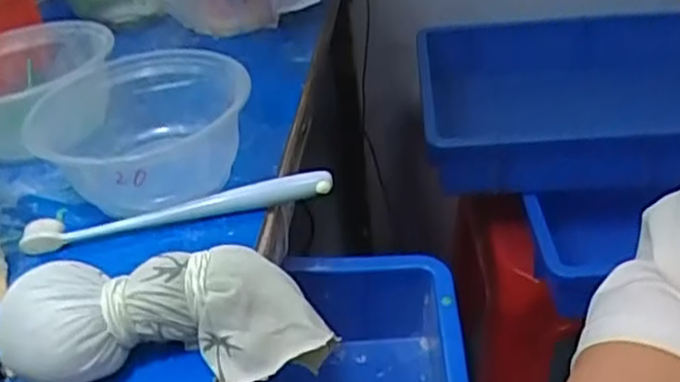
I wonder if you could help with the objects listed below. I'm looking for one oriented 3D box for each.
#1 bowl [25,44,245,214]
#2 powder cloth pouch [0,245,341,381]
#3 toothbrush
[{"bbox_3d":[-0.132,-0.045,0.471,0.123,0.058,0.149,-33,43,-32],"label":"bowl"},{"bbox_3d":[-0.078,0.056,0.330,0.147,0.042,0.054,2,34,-11],"label":"powder cloth pouch"},{"bbox_3d":[-0.096,0.015,0.425,0.184,0.022,0.017,-9,35,-3],"label":"toothbrush"}]

